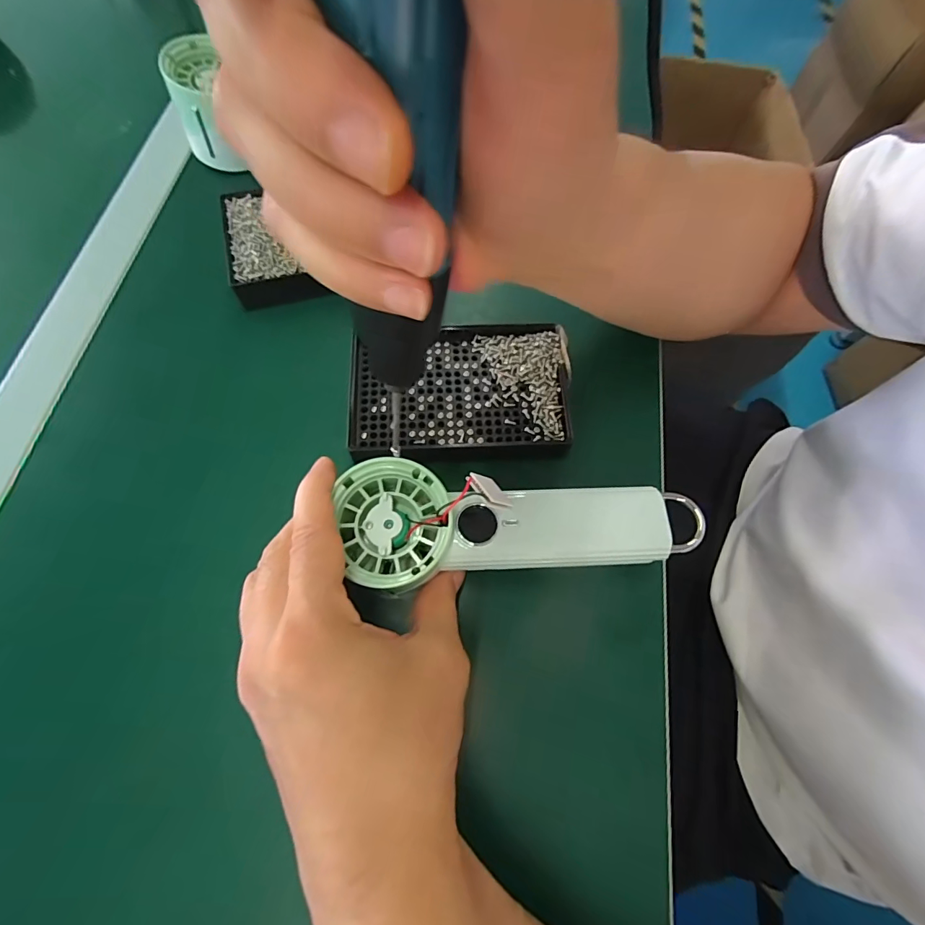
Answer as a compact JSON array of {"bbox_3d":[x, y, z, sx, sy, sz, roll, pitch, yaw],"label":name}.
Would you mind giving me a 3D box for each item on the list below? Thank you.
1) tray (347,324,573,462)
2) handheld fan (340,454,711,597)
[{"bbox_3d":[-0.001,-0.044,0.293,0.140,0.023,0.090,-2,69,-4],"label":"tray"},{"bbox_3d":[0.032,0.035,0.227,0.182,0.029,0.058,3,65,-7],"label":"handheld fan"}]

